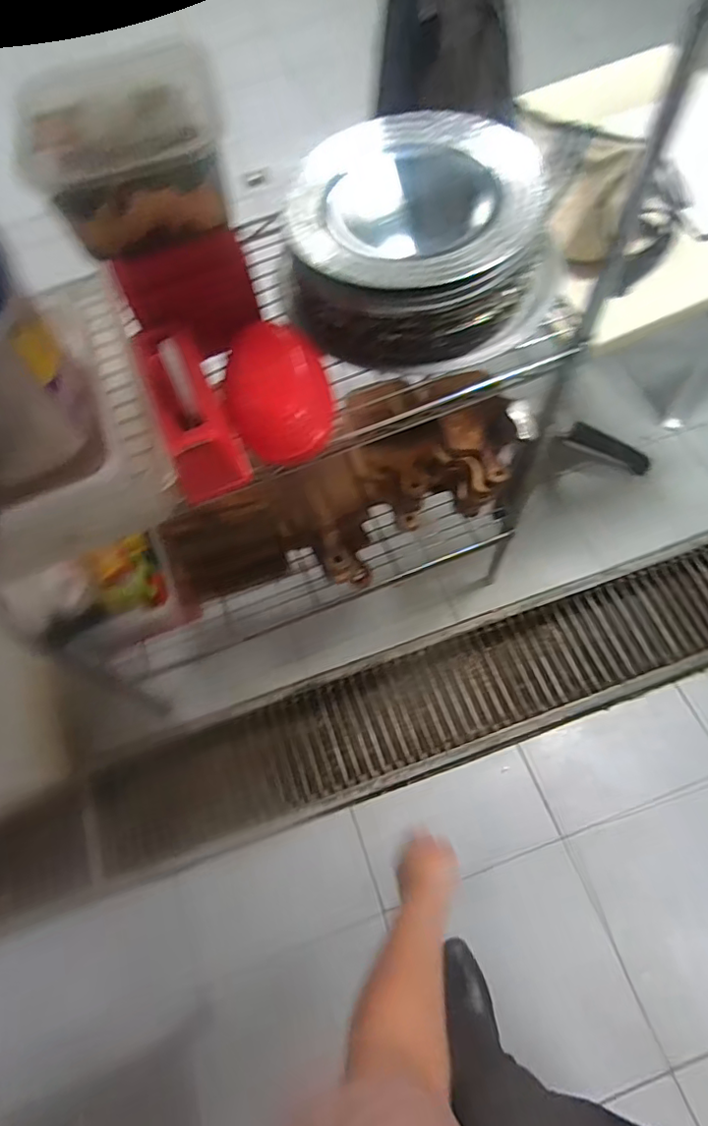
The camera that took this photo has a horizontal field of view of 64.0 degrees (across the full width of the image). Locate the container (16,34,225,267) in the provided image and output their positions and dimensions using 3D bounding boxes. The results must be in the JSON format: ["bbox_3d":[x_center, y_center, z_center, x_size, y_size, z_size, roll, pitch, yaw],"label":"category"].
[{"bbox_3d":[-0.243,-0.457,0.642,0.183,0.112,0.165,-19,65,-4],"label":"container"}]

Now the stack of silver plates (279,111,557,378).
[{"bbox_3d":[0.086,-0.424,0.746,0.344,0.135,0.309,-17,65,-3],"label":"stack of silver plates"}]

